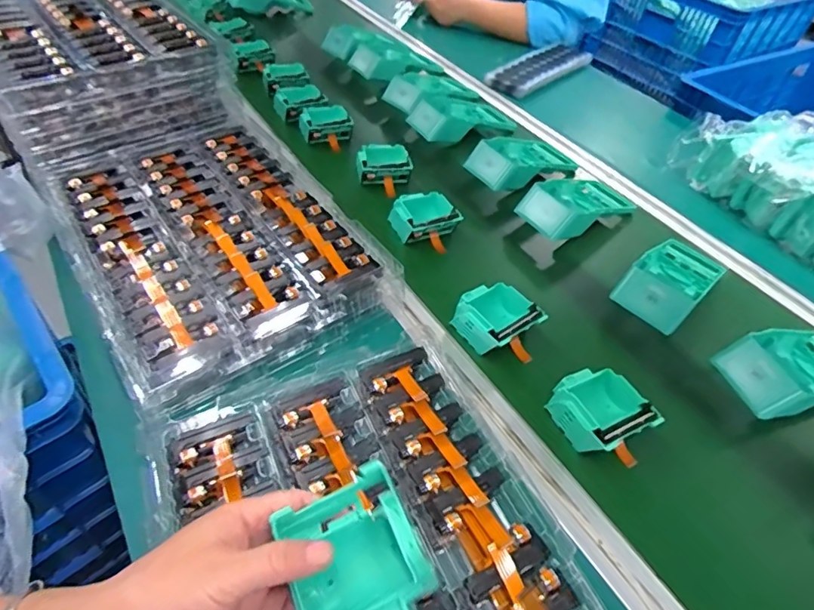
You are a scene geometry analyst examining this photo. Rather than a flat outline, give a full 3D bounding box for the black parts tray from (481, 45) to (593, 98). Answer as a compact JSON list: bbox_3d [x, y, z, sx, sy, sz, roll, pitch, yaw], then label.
[{"bbox_3d":[0.277,-0.487,1.025,0.098,0.035,0.272,34,54,22],"label":"black parts tray"}]

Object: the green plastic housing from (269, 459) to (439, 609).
[{"bbox_3d":[-0.027,0.150,0.289,0.079,0.045,0.082,-33,61,-3],"label":"green plastic housing"}]

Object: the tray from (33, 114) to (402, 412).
[{"bbox_3d":[-0.228,-0.094,0.548,0.261,0.031,0.374,-29,57,-27],"label":"tray"}]

